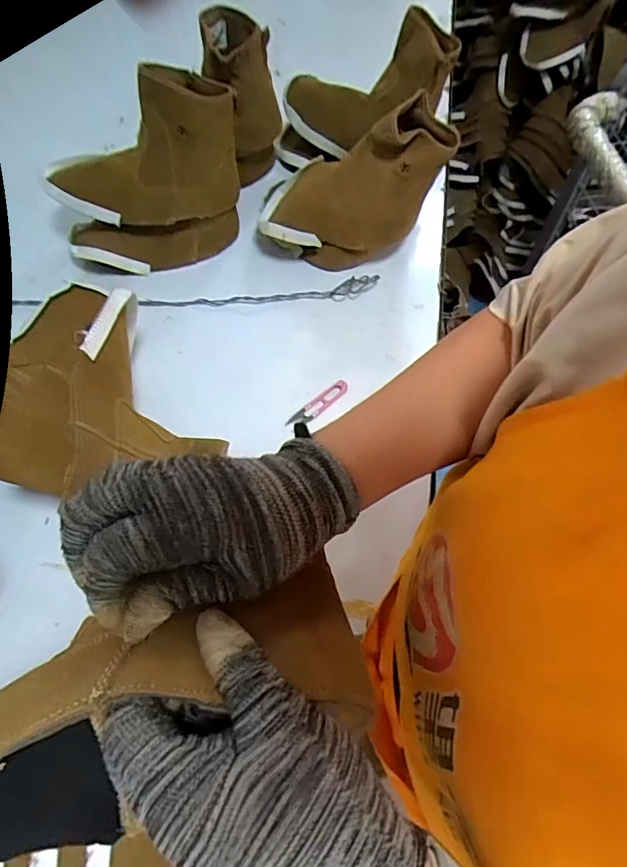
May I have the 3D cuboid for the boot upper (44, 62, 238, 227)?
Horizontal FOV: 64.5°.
[{"bbox_3d":[-0.237,-0.387,0.693,0.249,0.158,0.109,-28,65,-13],"label":"boot upper"}]

